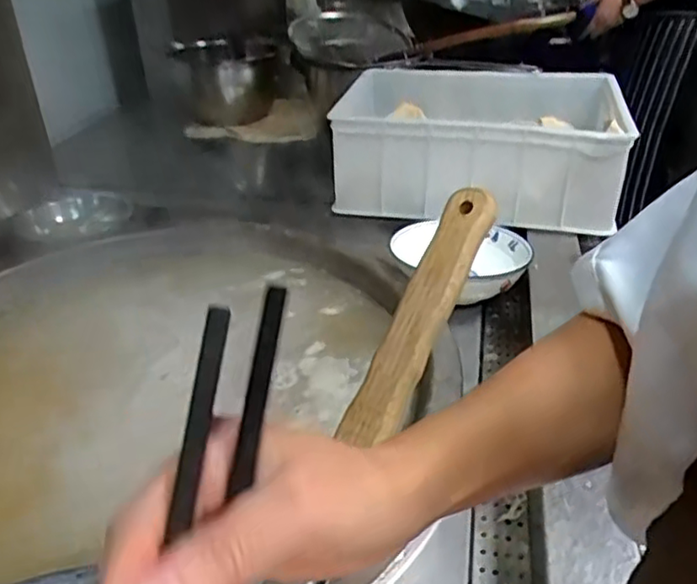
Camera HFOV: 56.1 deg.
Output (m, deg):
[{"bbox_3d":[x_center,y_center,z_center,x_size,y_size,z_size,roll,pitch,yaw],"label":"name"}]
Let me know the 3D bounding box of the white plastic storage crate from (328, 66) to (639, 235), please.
[{"bbox_3d":[0.233,-0.275,1.164,0.484,0.152,0.374,3,33,8],"label":"white plastic storage crate"}]

